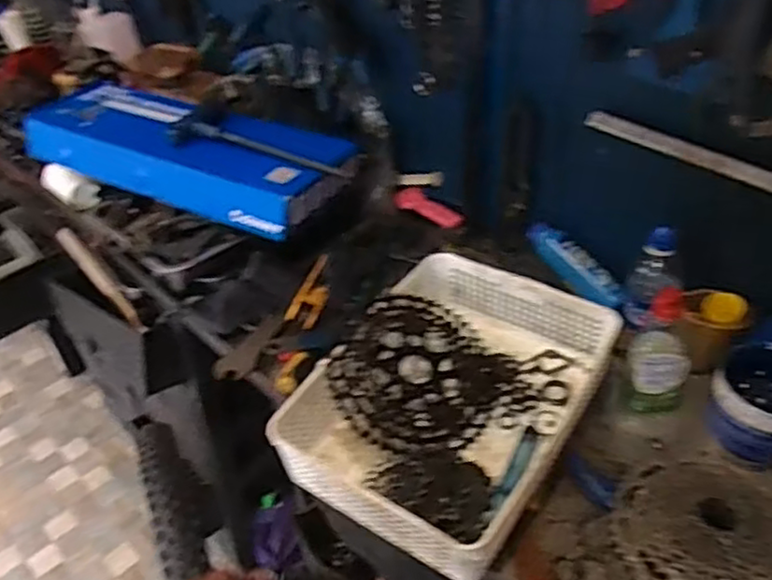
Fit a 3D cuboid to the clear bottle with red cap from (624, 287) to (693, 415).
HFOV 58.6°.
[{"bbox_3d":[0.313,0.060,0.779,0.066,0.164,0.082,13,43,20],"label":"clear bottle with red cap"}]

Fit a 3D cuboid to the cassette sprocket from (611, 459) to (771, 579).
[{"bbox_3d":[0.310,0.224,0.644,0.177,0.037,0.182,18,48,22],"label":"cassette sprocket"}]

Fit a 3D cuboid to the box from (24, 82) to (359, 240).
[{"bbox_3d":[-0.304,-0.212,1.036,0.526,0.071,0.199,17,45,24],"label":"box"}]

